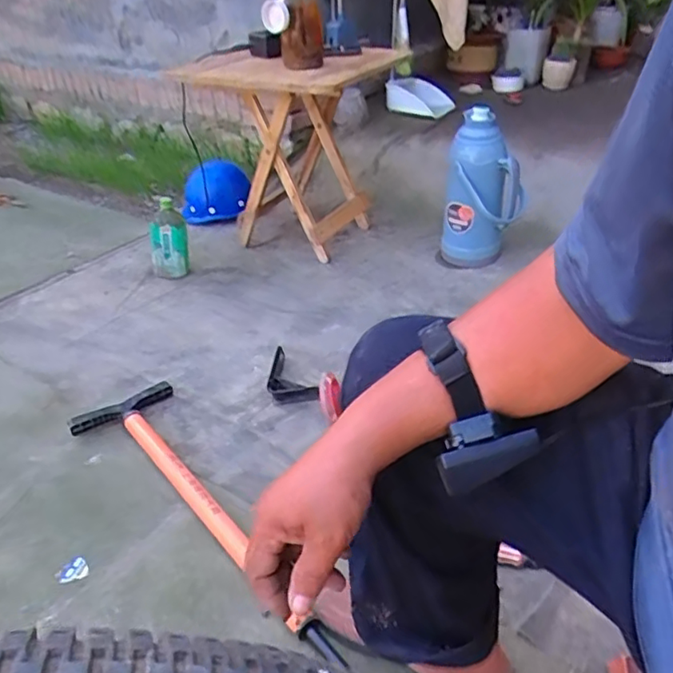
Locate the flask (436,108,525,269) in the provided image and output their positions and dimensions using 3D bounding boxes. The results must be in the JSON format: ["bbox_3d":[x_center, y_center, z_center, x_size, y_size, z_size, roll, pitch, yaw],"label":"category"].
[{"bbox_3d":[0.371,-0.352,1.494,0.190,0.377,0.138,11,36,18],"label":"flask"}]

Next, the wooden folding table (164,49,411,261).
[{"bbox_3d":[-0.126,-0.472,1.542,0.326,0.482,0.553,26,40,34],"label":"wooden folding table"}]

